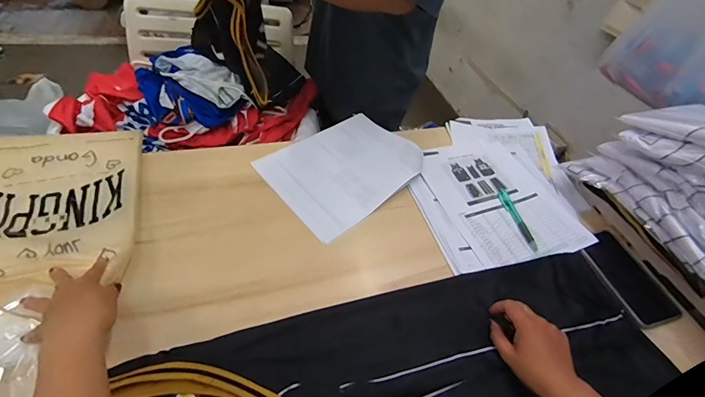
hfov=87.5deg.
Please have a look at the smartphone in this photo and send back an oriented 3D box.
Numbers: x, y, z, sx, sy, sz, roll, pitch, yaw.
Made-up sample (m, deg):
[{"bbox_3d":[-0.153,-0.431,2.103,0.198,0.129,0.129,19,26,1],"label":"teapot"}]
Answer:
[{"bbox_3d":[0.439,0.125,0.592,0.087,0.006,0.153,-13,56,-17],"label":"smartphone"}]

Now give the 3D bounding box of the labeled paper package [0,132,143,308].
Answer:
[{"bbox_3d":[-0.455,0.006,0.555,0.228,0.023,0.321,-6,49,-18],"label":"labeled paper package"}]

